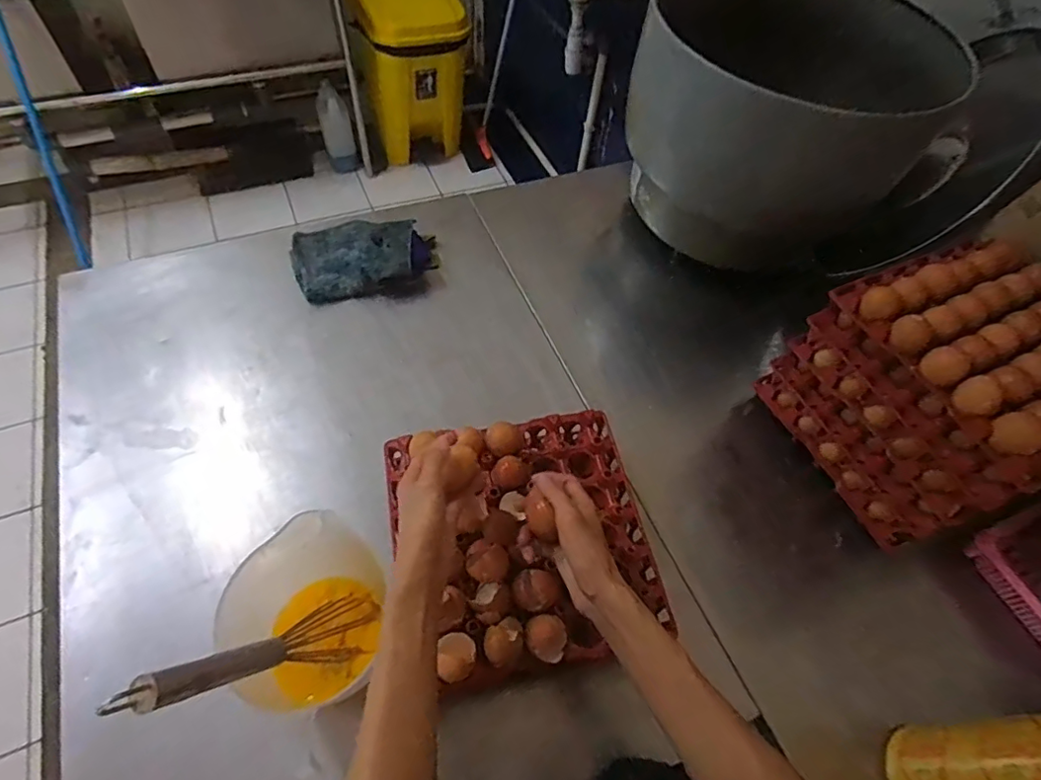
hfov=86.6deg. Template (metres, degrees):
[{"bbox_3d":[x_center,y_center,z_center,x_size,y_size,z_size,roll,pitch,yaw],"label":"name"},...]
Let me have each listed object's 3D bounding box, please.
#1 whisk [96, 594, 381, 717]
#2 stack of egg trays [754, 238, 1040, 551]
[{"bbox_3d":[-0.220,0.234,0.491,0.060,0.283,0.059,42,93,20],"label":"whisk"},{"bbox_3d":[0.559,-0.014,0.730,0.286,0.251,0.280,-24,62,-19],"label":"stack of egg trays"}]

